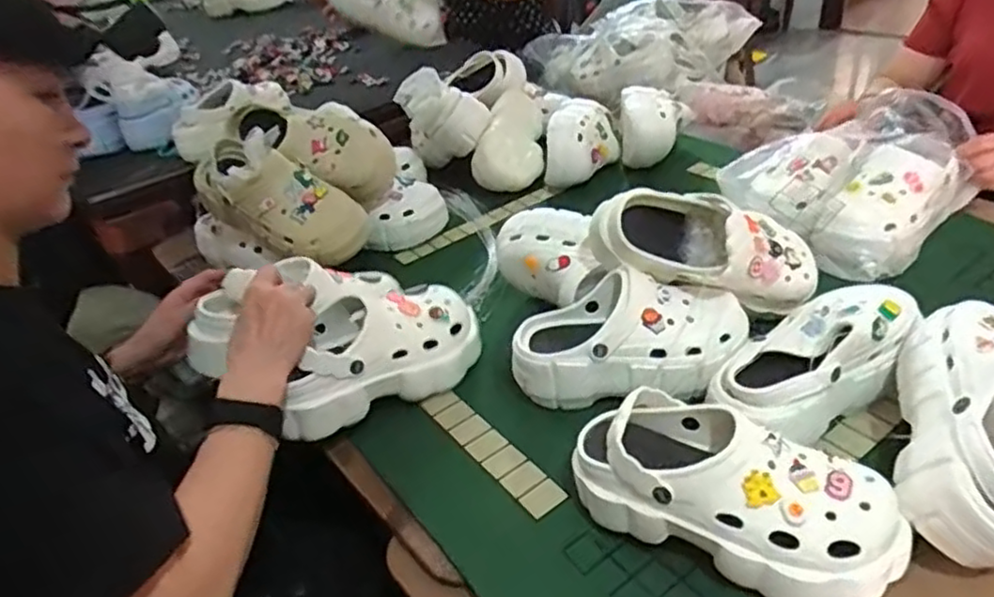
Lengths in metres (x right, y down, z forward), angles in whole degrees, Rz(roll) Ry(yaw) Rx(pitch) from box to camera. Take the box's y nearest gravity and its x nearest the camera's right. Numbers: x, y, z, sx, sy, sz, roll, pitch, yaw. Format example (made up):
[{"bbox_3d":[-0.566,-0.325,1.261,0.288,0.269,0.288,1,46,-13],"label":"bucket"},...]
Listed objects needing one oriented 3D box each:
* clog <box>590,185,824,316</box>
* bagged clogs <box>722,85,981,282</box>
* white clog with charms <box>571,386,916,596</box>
[{"bbox_3d":[0.233,-0.051,0.763,0.259,0.103,0.095,15,36,-5],"label":"clog"},{"bbox_3d":[0.502,-0.167,0.942,0.311,0.116,0.247,-20,37,-17],"label":"bagged clogs"},{"bbox_3d":[0.191,0.158,0.561,0.256,0.083,0.107,14,40,29],"label":"white clog with charms"}]

